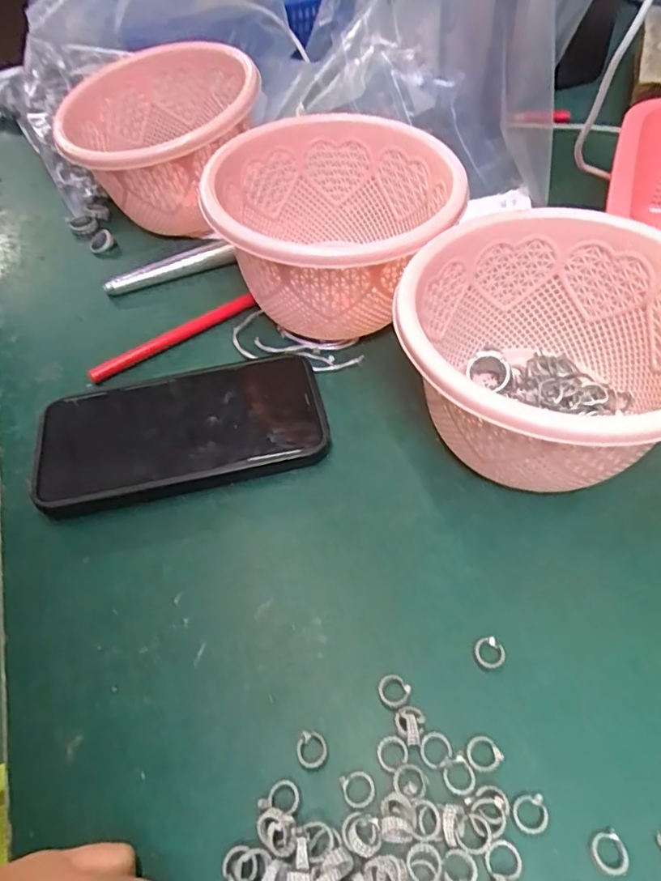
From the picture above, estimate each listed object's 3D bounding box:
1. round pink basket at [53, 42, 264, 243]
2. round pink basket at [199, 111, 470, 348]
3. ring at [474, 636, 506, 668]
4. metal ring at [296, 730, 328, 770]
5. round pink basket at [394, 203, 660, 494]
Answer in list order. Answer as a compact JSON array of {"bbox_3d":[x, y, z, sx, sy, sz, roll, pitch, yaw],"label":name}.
[{"bbox_3d":[-0.122,-0.224,0.437,0.138,0.101,0.140,-3,52,4],"label":"round pink basket"},{"bbox_3d":[0.005,-0.122,0.357,0.137,0.098,0.139,-3,52,4],"label":"round pink basket"},{"bbox_3d":[0.069,0.092,0.246,0.013,0.004,0.013,-3,52,4],"label":"ring"},{"bbox_3d":[-0.008,0.123,0.226,0.012,0.004,0.013,-3,52,4],"label":"metal ring"},{"bbox_3d":[0.114,-0.039,0.291,0.143,0.088,0.135,-3,52,4],"label":"round pink basket"}]

